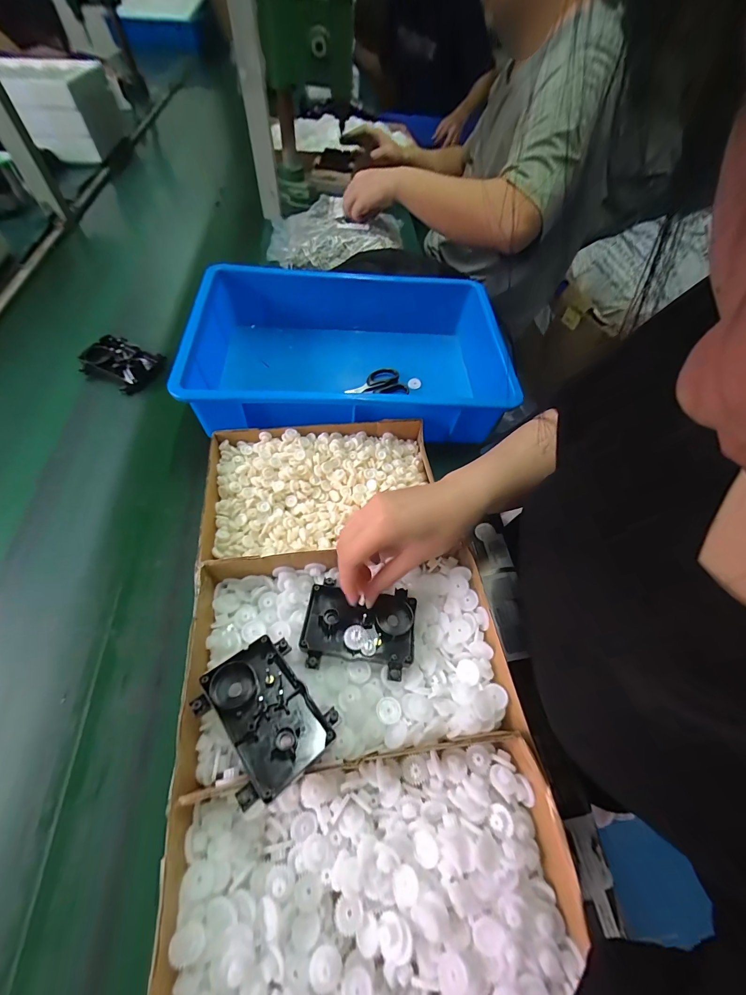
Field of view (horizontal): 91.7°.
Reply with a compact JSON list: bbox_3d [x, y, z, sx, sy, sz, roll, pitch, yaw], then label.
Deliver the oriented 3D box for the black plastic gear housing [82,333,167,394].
[{"bbox_3d":[-0.379,-0.202,0.546,0.096,0.036,0.078,21,60,8],"label":"black plastic gear housing"}]

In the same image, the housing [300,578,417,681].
[{"bbox_3d":[-0.013,0.121,0.341,0.100,0.023,0.078,8,59,1],"label":"housing"}]

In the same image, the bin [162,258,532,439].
[{"bbox_3d":[-0.039,-0.206,0.532,0.416,0.102,0.281,-3,59,-6],"label":"bin"}]

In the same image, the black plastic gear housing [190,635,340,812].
[{"bbox_3d":[-0.085,0.165,0.283,0.101,0.024,0.078,40,48,25],"label":"black plastic gear housing"}]

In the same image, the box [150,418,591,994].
[{"bbox_3d":[-0.022,0.154,0.329,0.266,0.058,0.532,-5,59,-8],"label":"box"}]

